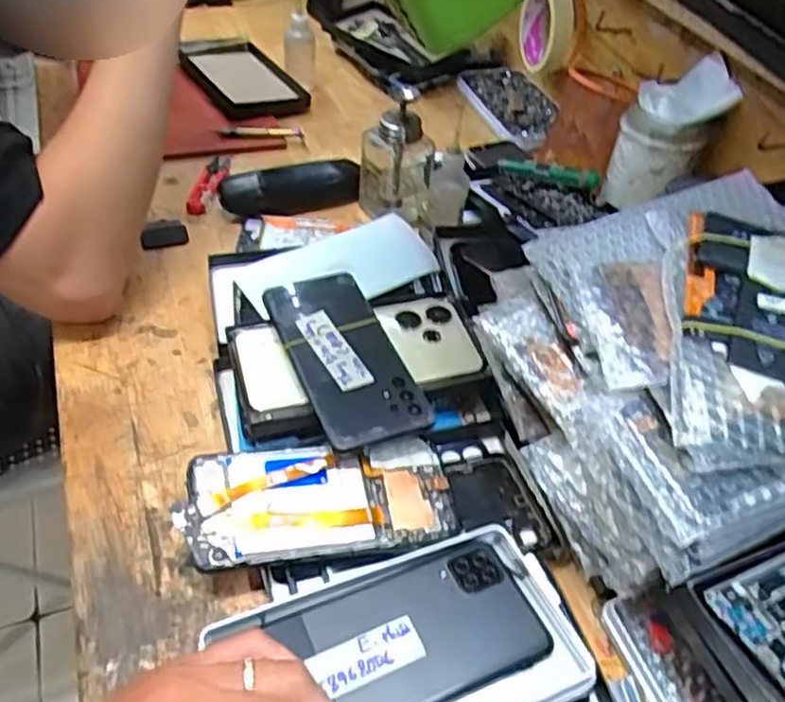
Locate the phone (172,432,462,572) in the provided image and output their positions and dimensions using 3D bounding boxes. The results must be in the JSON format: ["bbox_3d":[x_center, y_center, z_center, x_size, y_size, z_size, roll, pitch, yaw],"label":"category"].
[{"bbox_3d":[-0.044,0.091,0.447,0.164,0.009,0.073,-2,55,-17],"label":"phone"}]

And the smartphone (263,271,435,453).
[{"bbox_3d":[-0.034,0.001,0.510,0.073,0.011,0.155,-16,53,-20],"label":"smartphone"}]

